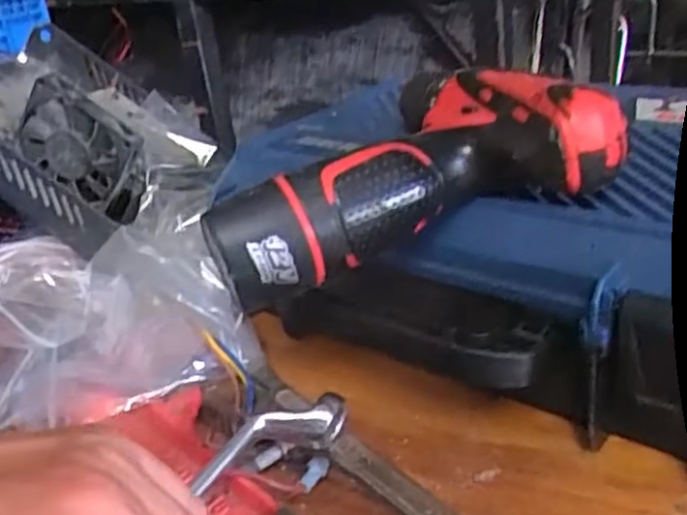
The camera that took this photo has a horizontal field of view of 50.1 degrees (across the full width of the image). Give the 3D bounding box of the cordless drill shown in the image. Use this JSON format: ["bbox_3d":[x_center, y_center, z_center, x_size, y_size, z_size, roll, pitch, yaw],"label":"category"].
[{"bbox_3d":[0.021,-0.040,0.347,0.178,0.054,0.129,-26,30,-12],"label":"cordless drill"}]

